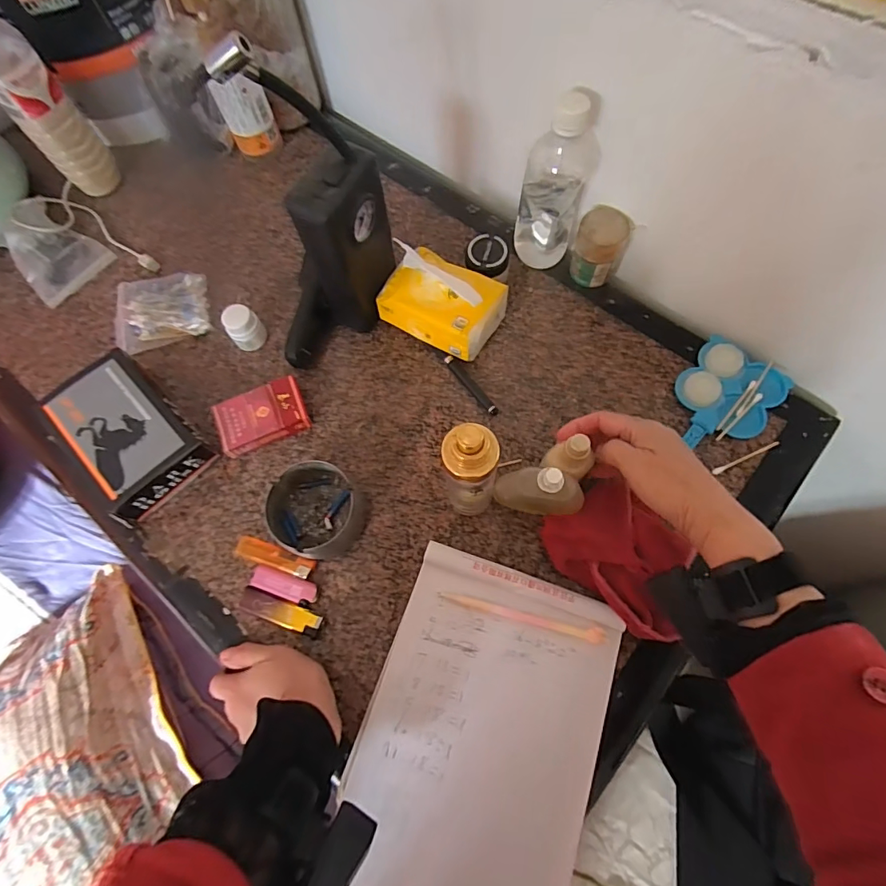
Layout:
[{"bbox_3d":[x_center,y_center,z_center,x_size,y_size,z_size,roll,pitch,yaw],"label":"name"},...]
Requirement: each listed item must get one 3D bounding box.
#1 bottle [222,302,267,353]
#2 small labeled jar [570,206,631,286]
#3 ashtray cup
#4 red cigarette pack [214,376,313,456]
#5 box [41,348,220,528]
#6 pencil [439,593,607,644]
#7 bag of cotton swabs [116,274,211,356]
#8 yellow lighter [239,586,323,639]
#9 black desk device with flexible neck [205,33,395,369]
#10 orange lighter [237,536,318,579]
[{"bbox_3d":[-0.224,-0.130,0.539,0.037,0.045,0.032,-39,73,-11],"label":"bottle"},{"bbox_3d":[0.173,-0.216,0.536,0.054,0.077,0.050,18,71,9],"label":"small labeled jar"},{"bbox_3d":[-0.124,0.067,0.464,0.082,0.045,0.086,-1,70,2],"label":"ashtray cup"},{"bbox_3d":[-0.194,-0.029,0.513,0.093,0.027,0.060,-23,70,-6],"label":"red cigarette pack"},{"bbox_3d":[-0.333,-0.006,0.498,0.161,0.054,0.114,42,77,16],"label":"box"},{"bbox_3d":[0.071,0.157,0.430,0.145,0.010,0.013,11,71,7],"label":"pencil"},{"bbox_3d":[-0.337,-0.157,0.565,0.109,0.027,0.082,-12,70,-2],"label":"bag of cotton swabs"},{"bbox_3d":[-0.154,0.159,0.451,0.081,0.016,0.022,19,72,9],"label":"yellow lighter"},{"bbox_3d":[-0.118,-0.187,0.430,0.152,0.284,0.066,-29,71,-8],"label":"black desk device with flexible neck"},{"bbox_3d":[-0.165,0.111,0.468,0.080,0.009,0.020,17,71,8],"label":"orange lighter"}]

